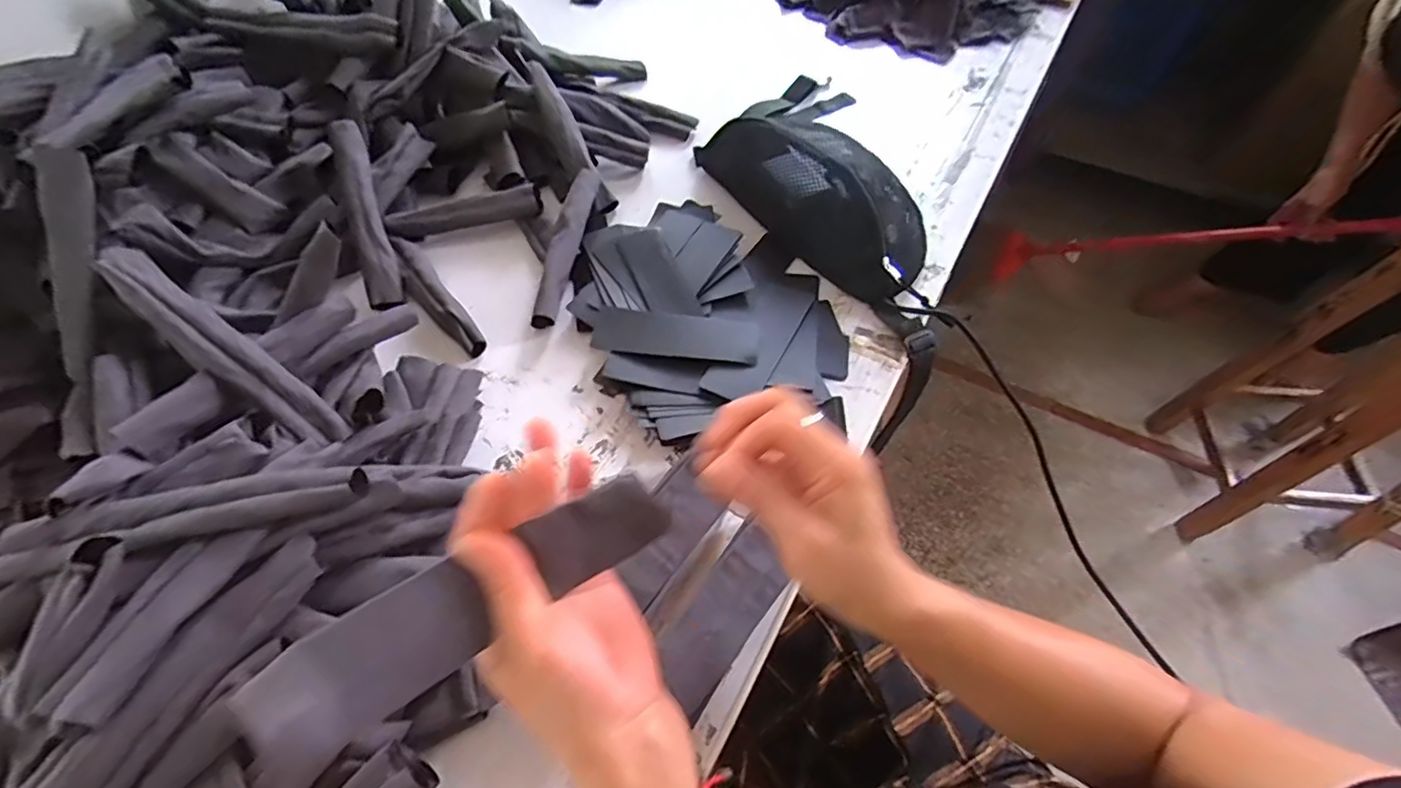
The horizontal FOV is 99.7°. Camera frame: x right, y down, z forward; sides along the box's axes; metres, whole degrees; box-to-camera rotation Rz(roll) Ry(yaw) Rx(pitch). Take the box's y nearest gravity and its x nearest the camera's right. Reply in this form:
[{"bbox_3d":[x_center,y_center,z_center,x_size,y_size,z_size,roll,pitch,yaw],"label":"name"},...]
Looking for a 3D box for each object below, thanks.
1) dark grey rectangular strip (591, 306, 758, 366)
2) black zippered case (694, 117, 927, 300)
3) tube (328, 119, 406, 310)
[{"bbox_3d":[-0.023,-0.055,0.539,0.148,0.009,0.052,6,58,6],"label":"dark grey rectangular strip"},{"bbox_3d":[0.132,-0.225,0.618,0.146,0.088,0.293,-29,61,-15],"label":"black zippered case"},{"bbox_3d":[-0.335,-0.174,0.589,0.038,0.028,0.180,-15,89,-6],"label":"tube"}]

